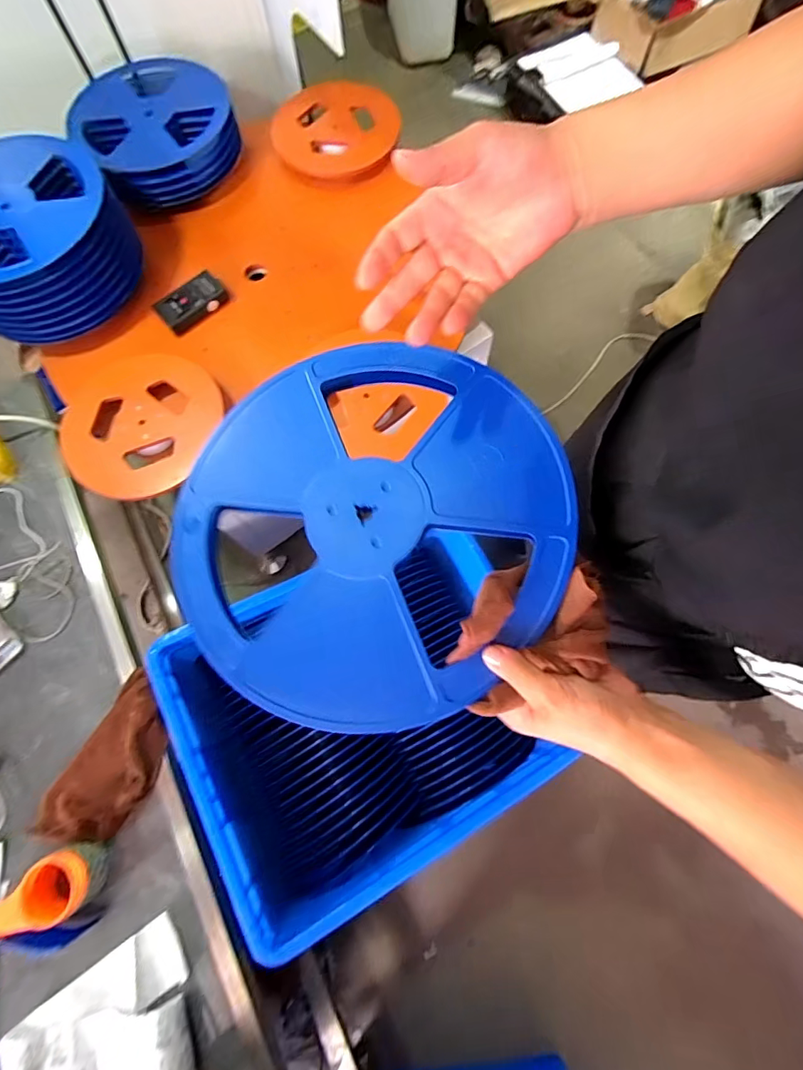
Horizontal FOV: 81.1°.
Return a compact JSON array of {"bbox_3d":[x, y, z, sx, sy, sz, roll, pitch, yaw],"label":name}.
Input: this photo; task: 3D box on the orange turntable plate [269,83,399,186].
[{"bbox_3d":[-0.143,-0.867,0.999,0.253,0.033,0.243,-2,79,9],"label":"orange turntable plate"}]

